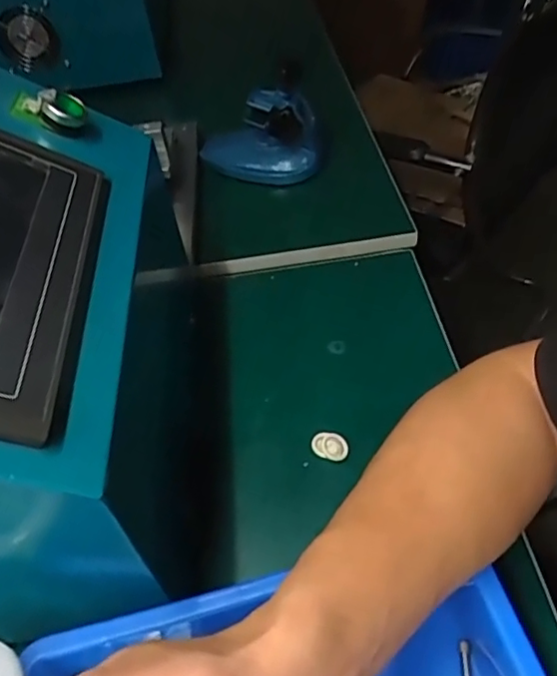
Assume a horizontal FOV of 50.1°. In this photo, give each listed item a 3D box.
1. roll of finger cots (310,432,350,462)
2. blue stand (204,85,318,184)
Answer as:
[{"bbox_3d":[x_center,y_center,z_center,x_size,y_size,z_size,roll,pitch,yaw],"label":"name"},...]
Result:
[{"bbox_3d":[0.038,0.079,0.435,0.026,0.011,0.020,14,49,20],"label":"roll of finger cots"},{"bbox_3d":[-0.024,-0.232,0.683,0.146,0.082,0.063,5,47,12],"label":"blue stand"}]

